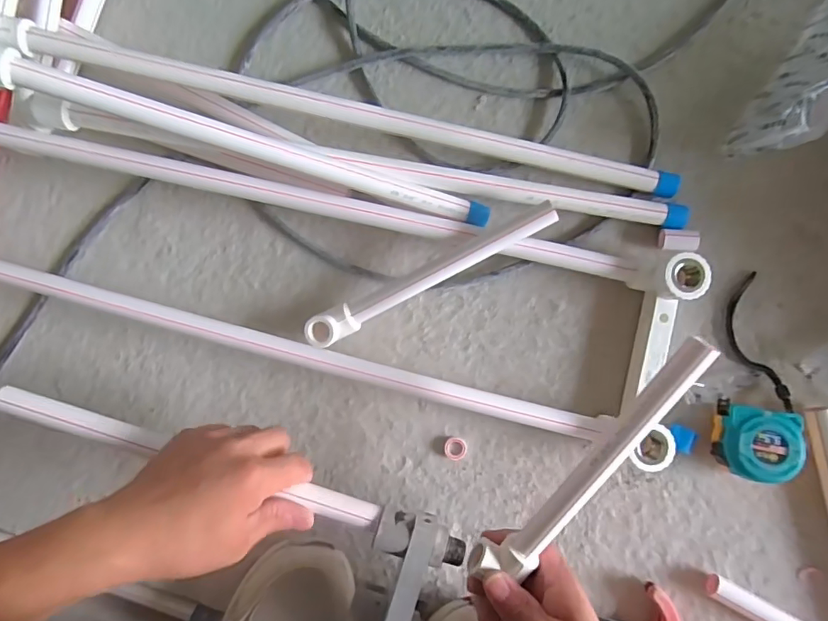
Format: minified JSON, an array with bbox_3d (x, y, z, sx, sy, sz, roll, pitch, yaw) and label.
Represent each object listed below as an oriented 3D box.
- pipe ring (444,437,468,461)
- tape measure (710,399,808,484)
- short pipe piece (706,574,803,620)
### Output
[{"bbox_3d":[0.040,0.132,0.477,0.021,0.004,0.021,0,86,3],"label":"pipe ring"},{"bbox_3d":[0.301,0.116,0.443,0.059,0.041,0.061,13,86,4],"label":"tape measure"},{"bbox_3d":[0.304,0.263,0.437,0.097,0.022,0.020,26,87,5],"label":"short pipe piece"}]

